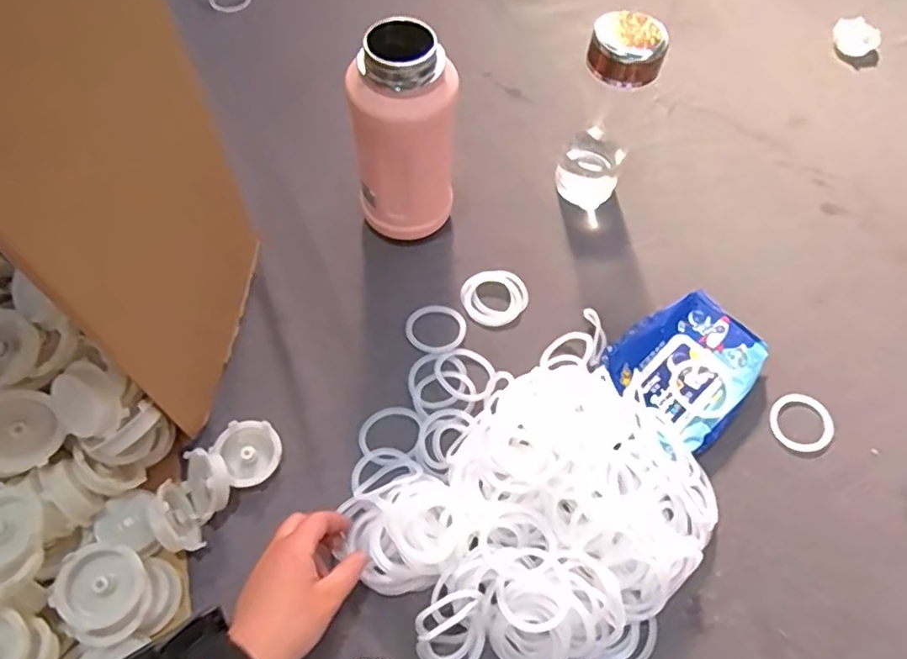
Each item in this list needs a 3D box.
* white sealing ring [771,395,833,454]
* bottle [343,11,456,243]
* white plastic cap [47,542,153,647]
[{"bbox_3d":[0.330,0.088,0.587,0.060,0.004,0.056,1,62,-2],"label":"white sealing ring"},{"bbox_3d":[-0.048,-0.176,0.597,0.089,0.214,0.075,-11,63,-9],"label":"bottle"},{"bbox_3d":[-0.254,0.191,0.450,0.063,0.022,0.064,1,62,-2],"label":"white plastic cap"}]

